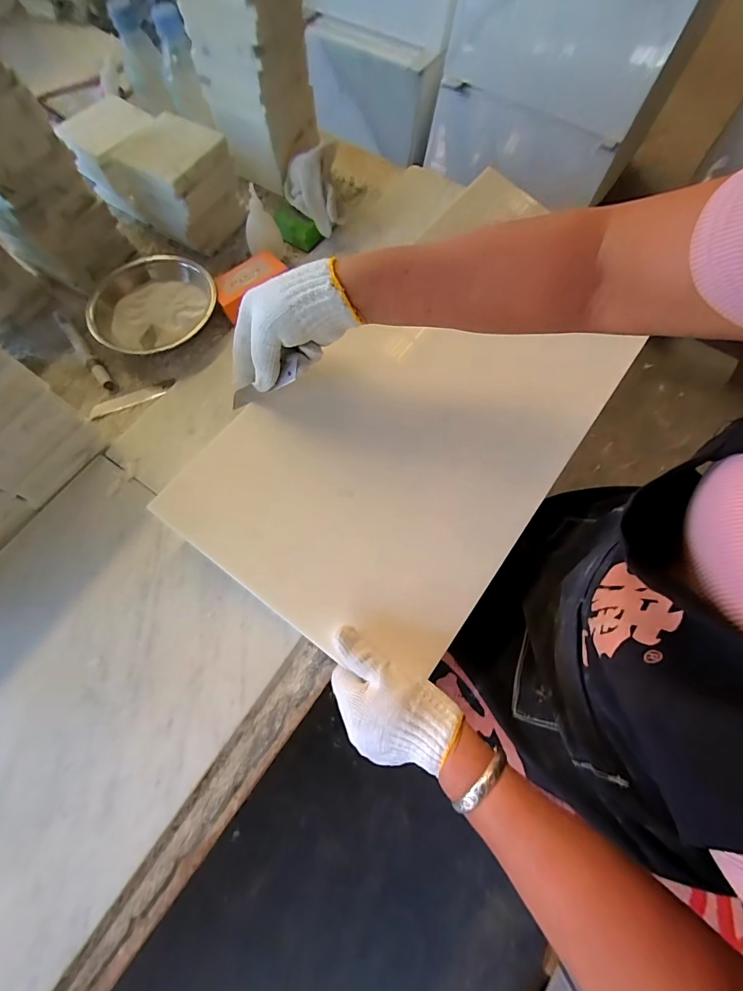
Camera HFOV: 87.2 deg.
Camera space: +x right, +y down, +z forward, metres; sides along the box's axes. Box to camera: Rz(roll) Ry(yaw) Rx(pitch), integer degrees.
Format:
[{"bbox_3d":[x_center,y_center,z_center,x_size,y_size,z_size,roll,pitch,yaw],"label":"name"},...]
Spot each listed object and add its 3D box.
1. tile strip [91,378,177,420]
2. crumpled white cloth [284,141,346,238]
[{"bbox_3d":[-0.287,-0.117,0.468,0.101,0.004,0.019,-21,71,-7],"label":"tile strip"},{"bbox_3d":[-0.075,-0.398,0.517,0.075,0.079,0.096,-10,69,-5],"label":"crumpled white cloth"}]

